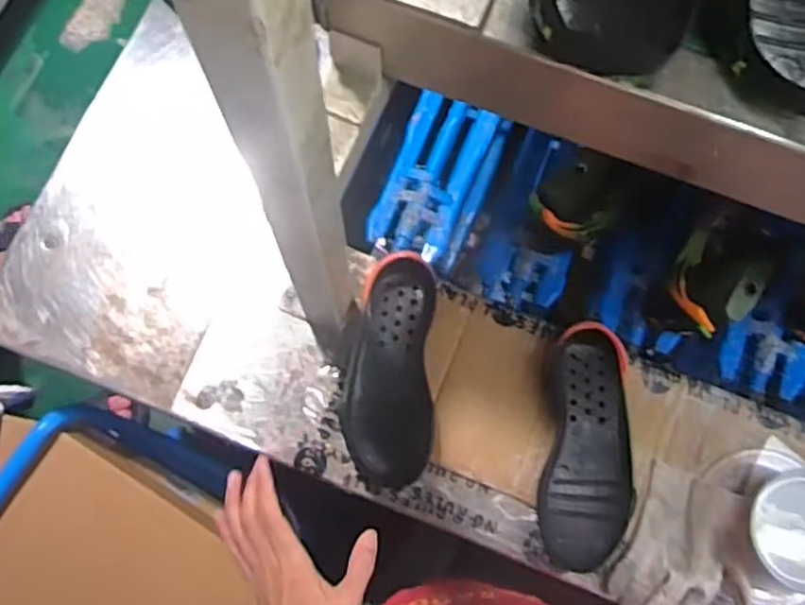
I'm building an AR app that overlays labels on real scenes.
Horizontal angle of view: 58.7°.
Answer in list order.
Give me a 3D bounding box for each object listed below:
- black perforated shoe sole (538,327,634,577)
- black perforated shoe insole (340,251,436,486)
[{"bbox_3d":[0.185,0.141,0.706,0.085,0.030,0.230,7,76,0],"label":"black perforated shoe sole"},{"bbox_3d":[-0.012,0.068,0.726,0.087,0.032,0.227,2,76,-1],"label":"black perforated shoe insole"}]

